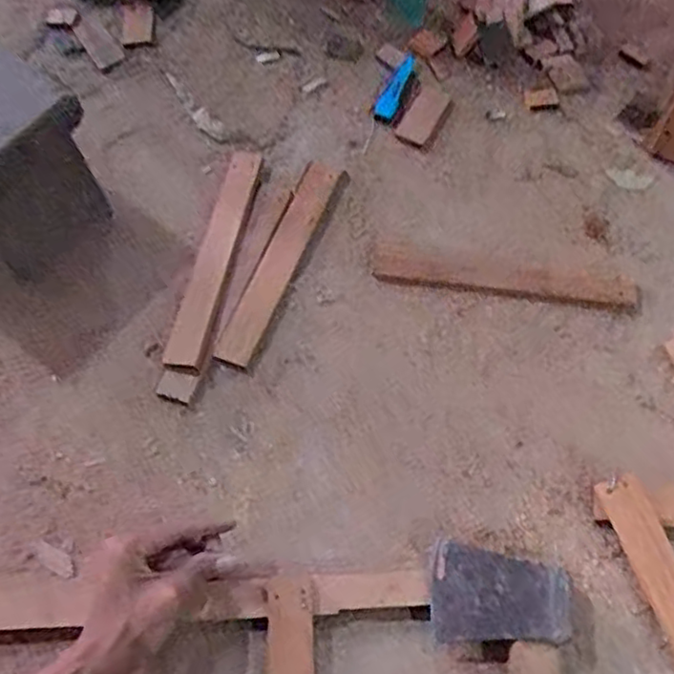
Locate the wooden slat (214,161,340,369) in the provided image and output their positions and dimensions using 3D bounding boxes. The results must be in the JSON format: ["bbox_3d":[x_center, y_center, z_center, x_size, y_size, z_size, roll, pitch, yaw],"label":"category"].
[{"bbox_3d":[-0.057,-0.080,0.689,0.035,0.017,0.246,18,67,10],"label":"wooden slat"}]

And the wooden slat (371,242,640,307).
[{"bbox_3d":[0.169,-0.063,0.685,0.263,0.006,0.039,8,66,7],"label":"wooden slat"}]

